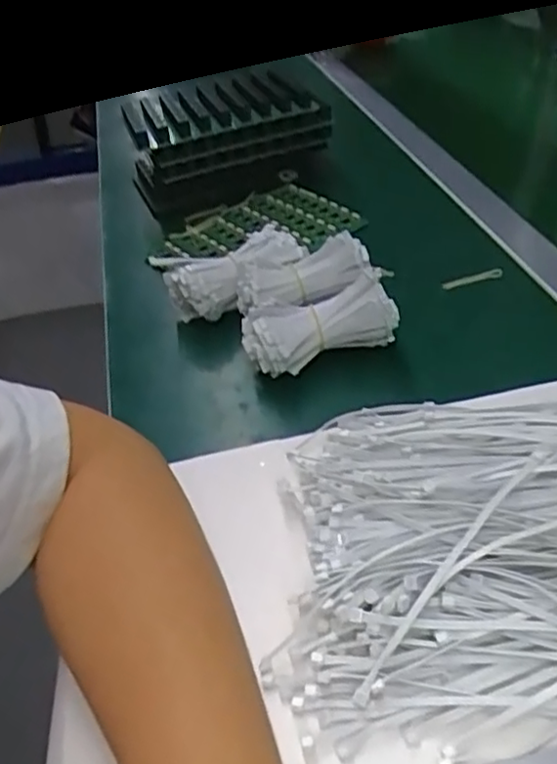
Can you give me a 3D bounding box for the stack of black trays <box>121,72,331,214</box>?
[{"bbox_3d":[-0.052,-0.256,0.687,0.208,0.100,0.093,-9,40,-4],"label":"stack of black trays"}]

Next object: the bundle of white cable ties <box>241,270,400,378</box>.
[{"bbox_3d":[0.029,-0.036,0.469,0.106,0.053,0.042,-16,41,-11],"label":"bundle of white cable ties"}]

